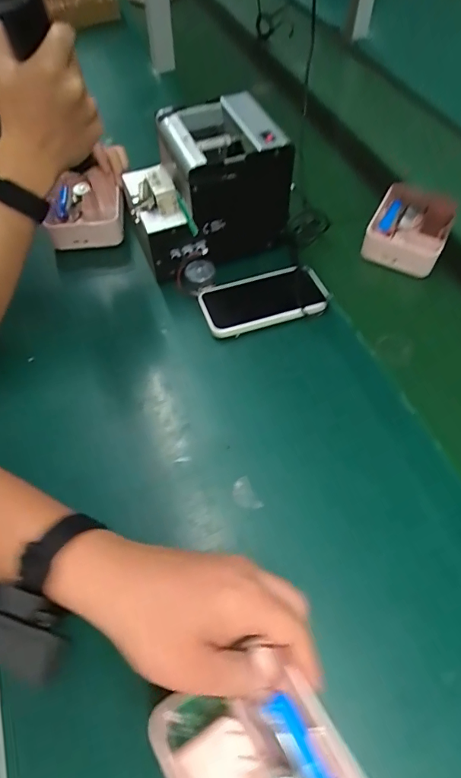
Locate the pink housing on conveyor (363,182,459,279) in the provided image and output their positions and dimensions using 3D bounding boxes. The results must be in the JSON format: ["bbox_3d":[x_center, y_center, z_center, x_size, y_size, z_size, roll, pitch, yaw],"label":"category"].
[{"bbox_3d":[0.247,-0.222,0.614,0.097,0.055,0.116,24,61,17],"label":"pink housing on conveyor"}]

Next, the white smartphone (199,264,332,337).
[{"bbox_3d":[0.041,-0.110,0.552,0.151,0.017,0.078,-18,52,-7],"label":"white smartphone"}]

